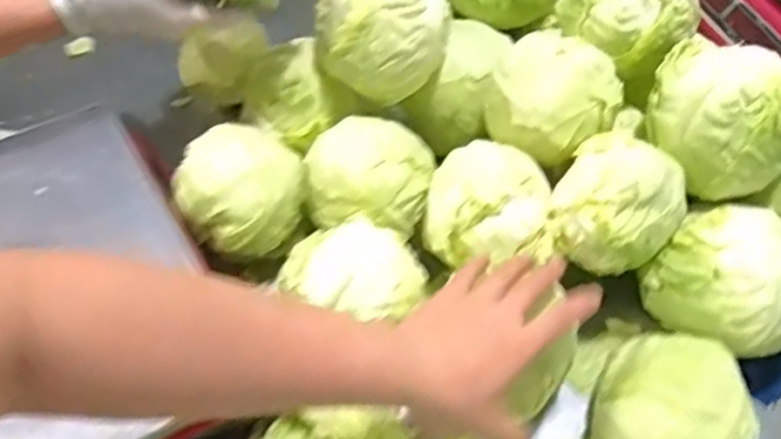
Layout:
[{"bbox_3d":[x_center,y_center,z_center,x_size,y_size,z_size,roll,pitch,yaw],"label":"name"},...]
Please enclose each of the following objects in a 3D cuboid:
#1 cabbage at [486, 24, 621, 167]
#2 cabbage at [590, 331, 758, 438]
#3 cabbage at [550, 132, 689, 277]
[{"bbox_3d":[0.136,-0.101,0.593,0.108,0.082,0.087,26,58,15],"label":"cabbage"},{"bbox_3d":[0.208,0.143,0.519,0.106,0.104,0.115,-35,63,-24],"label":"cabbage"},{"bbox_3d":[0.181,-0.014,0.550,0.092,0.078,0.088,1,55,-2],"label":"cabbage"}]

